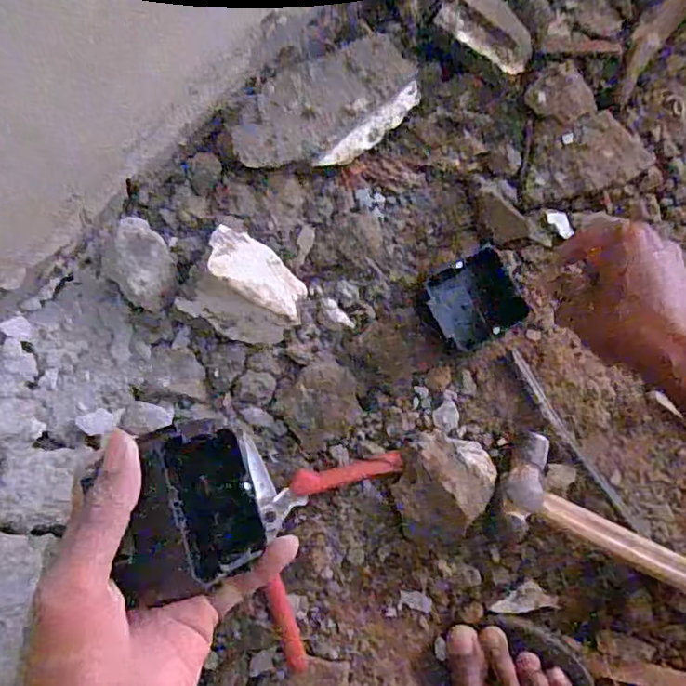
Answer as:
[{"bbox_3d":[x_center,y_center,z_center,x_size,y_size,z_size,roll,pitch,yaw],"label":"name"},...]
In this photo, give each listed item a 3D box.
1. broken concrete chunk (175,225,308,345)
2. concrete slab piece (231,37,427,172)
[{"bbox_3d":[-0.072,-0.040,0.463,0.080,0.059,0.075,27,84,1],"label":"broken concrete chunk"},{"bbox_3d":[-0.012,-0.183,0.472,0.152,0.029,0.076,-25,86,-4],"label":"concrete slab piece"}]

